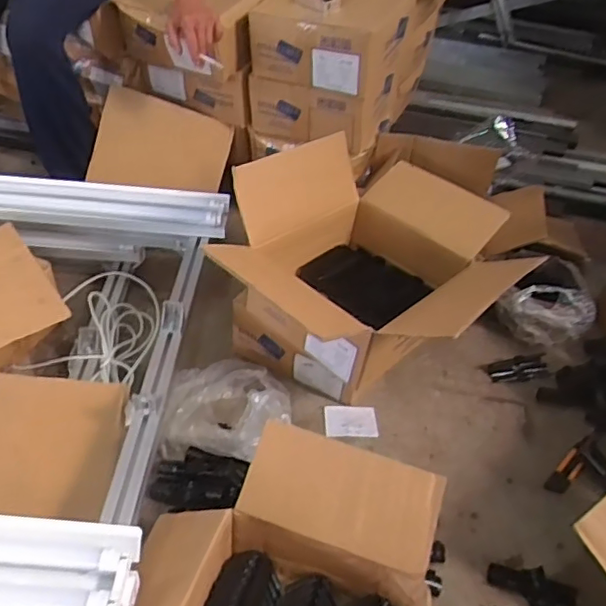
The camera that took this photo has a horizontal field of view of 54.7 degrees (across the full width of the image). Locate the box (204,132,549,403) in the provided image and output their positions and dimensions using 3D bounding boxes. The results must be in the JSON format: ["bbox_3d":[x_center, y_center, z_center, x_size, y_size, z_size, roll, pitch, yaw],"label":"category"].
[{"bbox_3d":[0.145,-0.046,1.094,0.453,0.340,0.580,33,48,28],"label":"box"}]

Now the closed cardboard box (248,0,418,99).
[{"bbox_3d":[0.083,-0.671,1.421,0.306,0.155,0.396,20,43,16],"label":"closed cardboard box"}]

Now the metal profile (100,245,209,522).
[{"bbox_3d":[-0.234,0.072,1.003,0.056,0.043,0.659,3,41,-2],"label":"metal profile"}]

